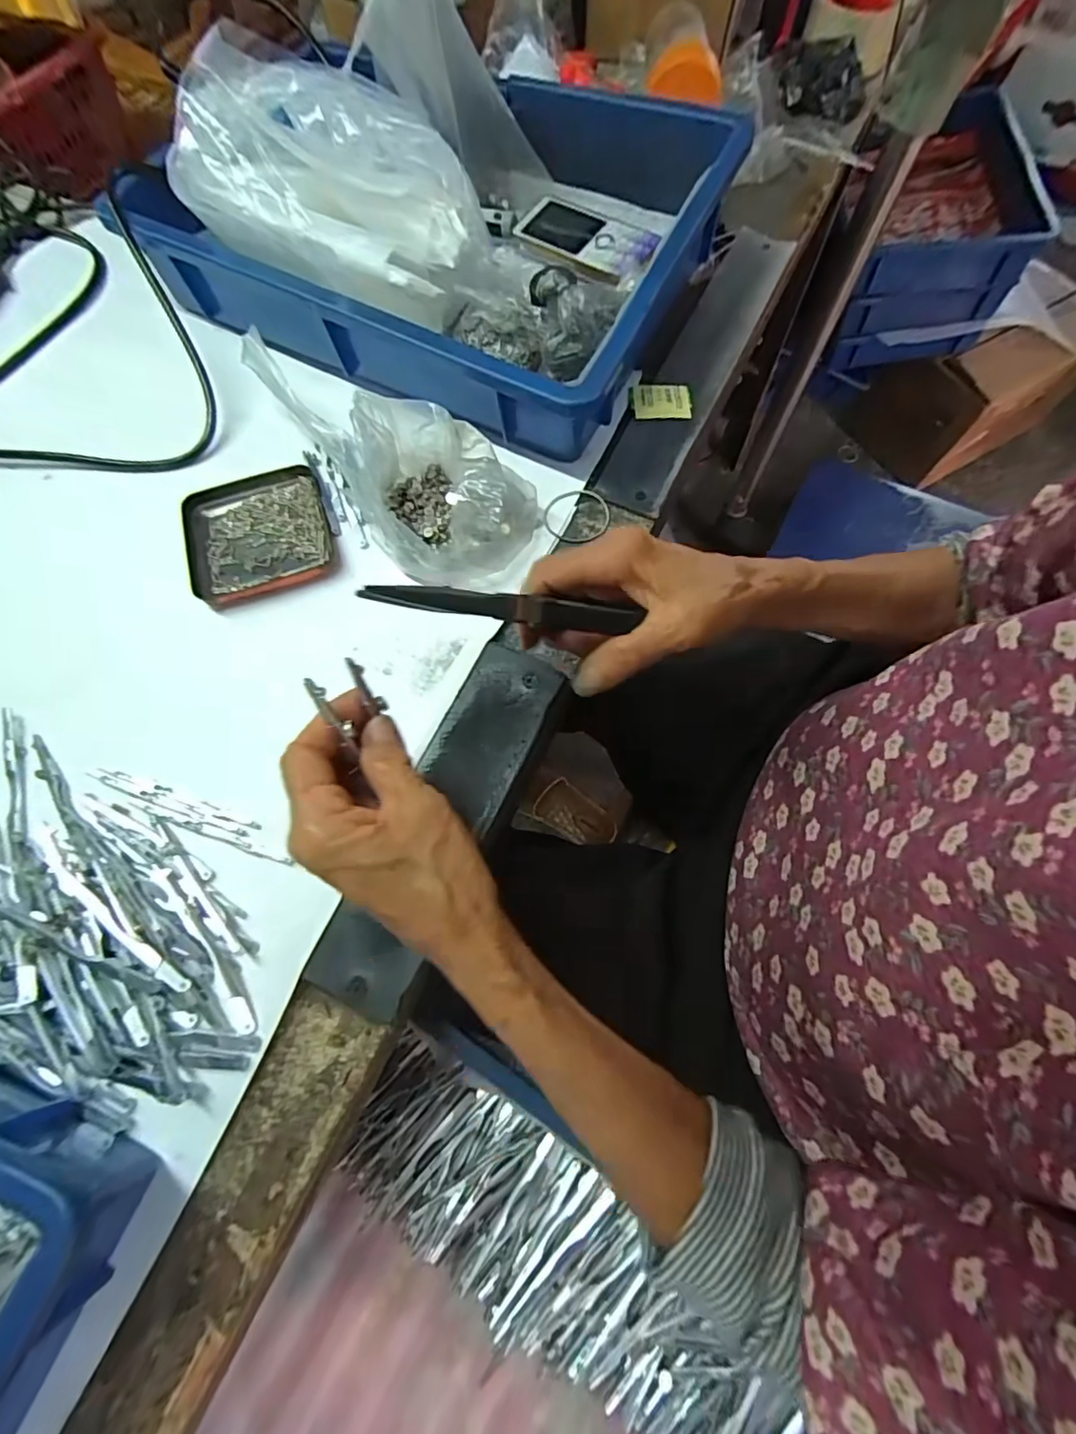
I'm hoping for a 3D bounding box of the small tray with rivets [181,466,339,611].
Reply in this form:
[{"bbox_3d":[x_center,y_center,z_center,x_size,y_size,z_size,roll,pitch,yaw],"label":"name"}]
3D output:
[{"bbox_3d":[-0.199,-0.128,0.388,0.097,0.012,0.103,-20,69,-6],"label":"small tray with rivets"}]

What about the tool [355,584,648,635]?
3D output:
[{"bbox_3d":[-0.011,-0.047,0.227,0.118,0.011,0.015,0,65,-25],"label":"tool"}]

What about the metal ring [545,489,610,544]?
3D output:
[{"bbox_3d":[0.026,-0.146,0.391,0.048,0.007,0.043,-35,68,-11],"label":"metal ring"}]

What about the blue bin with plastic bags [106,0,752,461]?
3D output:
[{"bbox_3d":[-0.086,-0.394,0.413,0.414,0.143,0.289,26,72,10],"label":"blue bin with plastic bags"}]

